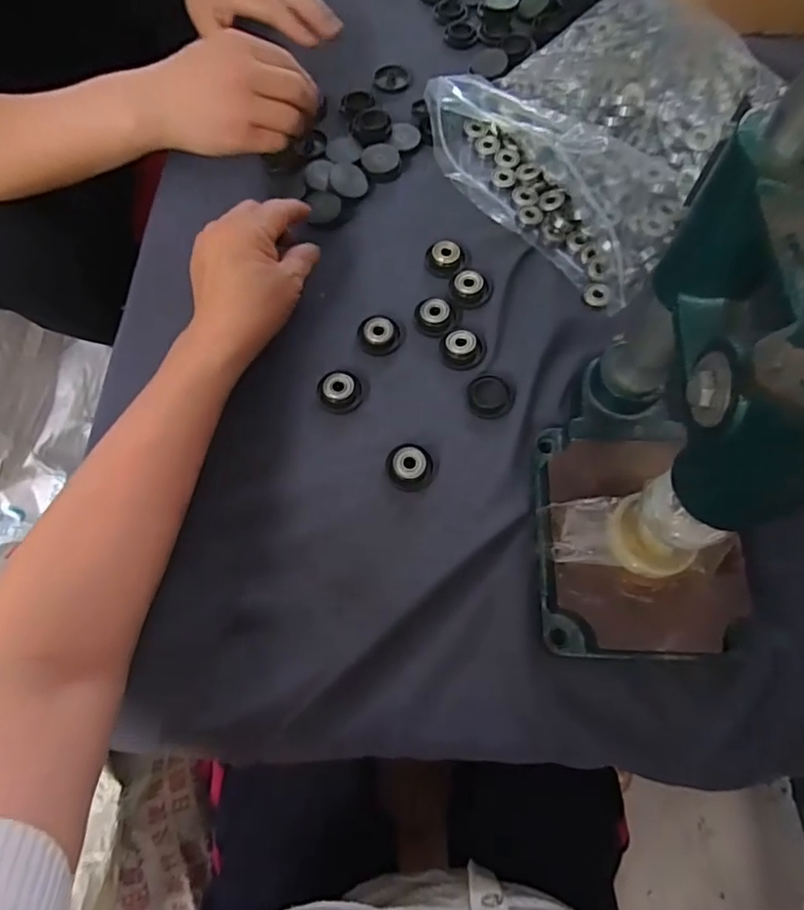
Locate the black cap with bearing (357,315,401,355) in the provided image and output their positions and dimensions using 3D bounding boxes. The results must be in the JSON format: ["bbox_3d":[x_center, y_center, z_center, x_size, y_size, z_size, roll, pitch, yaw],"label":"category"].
[{"bbox_3d":[-0.017,-0.089,0.415,0.029,0.009,0.029,0,68,0],"label":"black cap with bearing"}]

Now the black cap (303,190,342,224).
[{"bbox_3d":[-0.062,-0.198,0.453,0.026,0.009,0.028,0,68,0],"label":"black cap"}]

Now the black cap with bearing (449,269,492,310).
[{"bbox_3d":[0.052,-0.127,0.426,0.031,0.010,0.031,0,68,0],"label":"black cap with bearing"}]

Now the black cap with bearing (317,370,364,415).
[{"bbox_3d":[-0.043,-0.044,0.395,0.030,0.013,0.028,0,68,0],"label":"black cap with bearing"}]

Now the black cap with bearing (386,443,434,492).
[{"bbox_3d":[0.006,0.008,0.380,0.031,0.014,0.028,6,68,2],"label":"black cap with bearing"}]

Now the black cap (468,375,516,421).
[{"bbox_3d":[0.063,-0.042,0.398,0.032,0.004,0.032,0,68,0],"label":"black cap"}]

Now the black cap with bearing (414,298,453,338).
[{"bbox_3d":[0.023,-0.103,0.418,0.027,0.011,0.028,0,68,0],"label":"black cap with bearing"}]

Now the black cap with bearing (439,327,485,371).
[{"bbox_3d":[0.046,-0.079,0.406,0.034,0.010,0.029,-28,71,-11],"label":"black cap with bearing"}]

